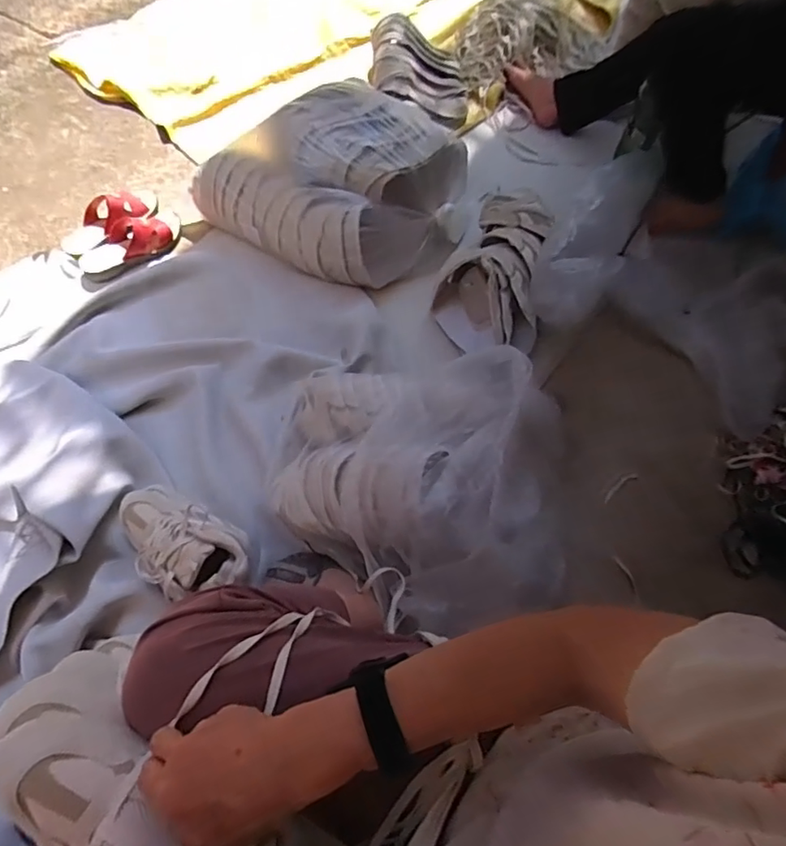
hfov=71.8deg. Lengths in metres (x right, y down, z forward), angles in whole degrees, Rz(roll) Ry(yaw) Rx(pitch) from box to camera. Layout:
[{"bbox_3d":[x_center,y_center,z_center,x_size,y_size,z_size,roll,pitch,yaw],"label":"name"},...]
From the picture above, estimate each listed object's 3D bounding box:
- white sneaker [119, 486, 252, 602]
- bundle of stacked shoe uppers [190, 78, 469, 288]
[{"bbox_3d":[-0.331,0.182,0.825,0.229,0.096,0.131,30,66,9],"label":"white sneaker"},{"bbox_3d":[-0.112,-0.508,1.133,0.491,0.218,0.374,31,66,10],"label":"bundle of stacked shoe uppers"}]

